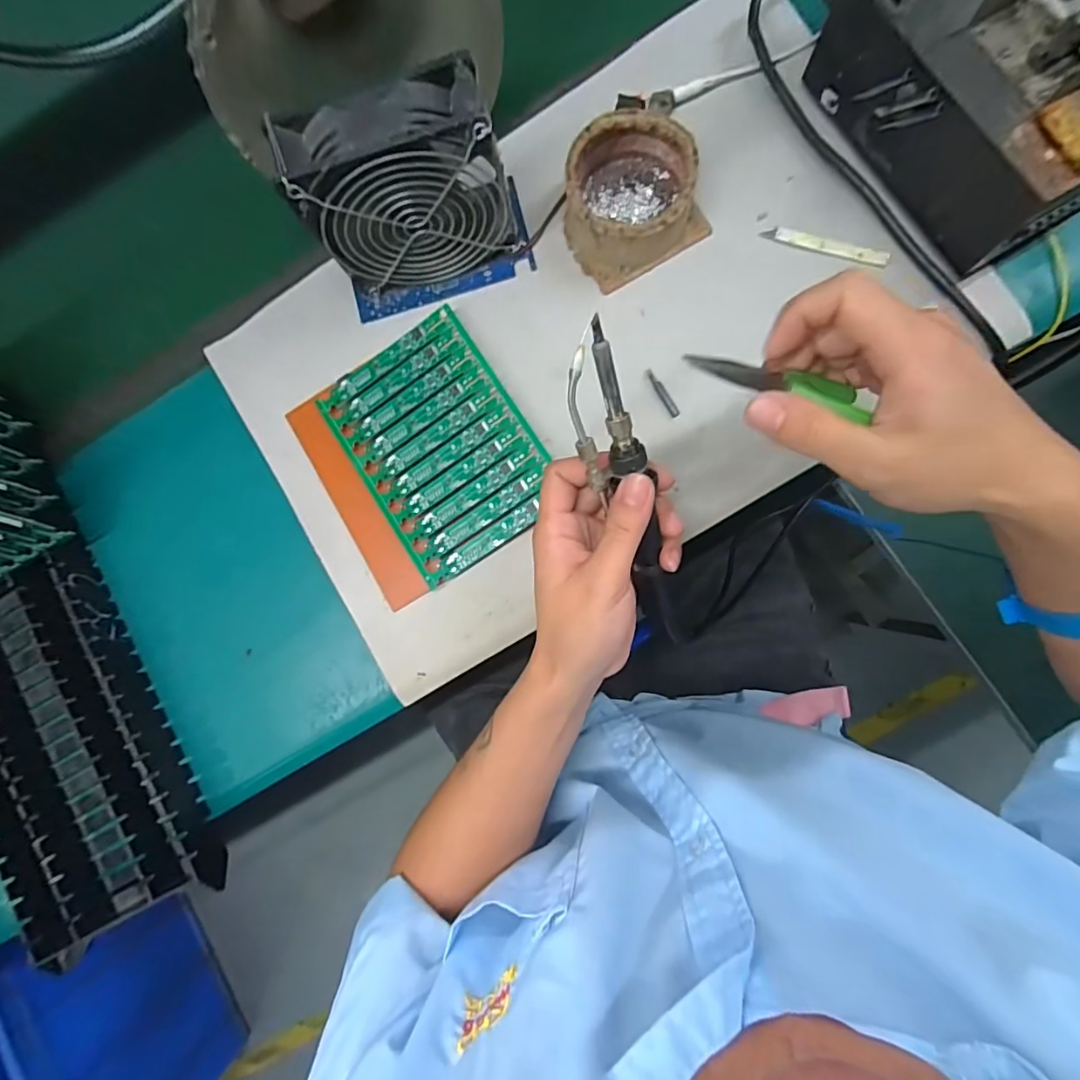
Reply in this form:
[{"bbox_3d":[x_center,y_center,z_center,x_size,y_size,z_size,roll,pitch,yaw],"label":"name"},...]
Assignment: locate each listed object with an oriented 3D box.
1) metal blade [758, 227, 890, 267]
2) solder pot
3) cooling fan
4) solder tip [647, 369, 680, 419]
[{"bbox_3d":[0.194,-0.201,0.364,0.082,0.005,0.011,24,87,16],"label":"metal blade"},{"bbox_3d":[0.059,-0.234,0.358,0.089,0.050,0.096,0,87,7],"label":"solder pot"},{"bbox_3d":[-0.080,-0.214,0.335,0.119,0.119,0.043,-12,86,7],"label":"cooling fan"},{"bbox_3d":[0.086,-0.103,0.371,0.008,0.004,0.039,-30,84,5],"label":"solder tip"}]

